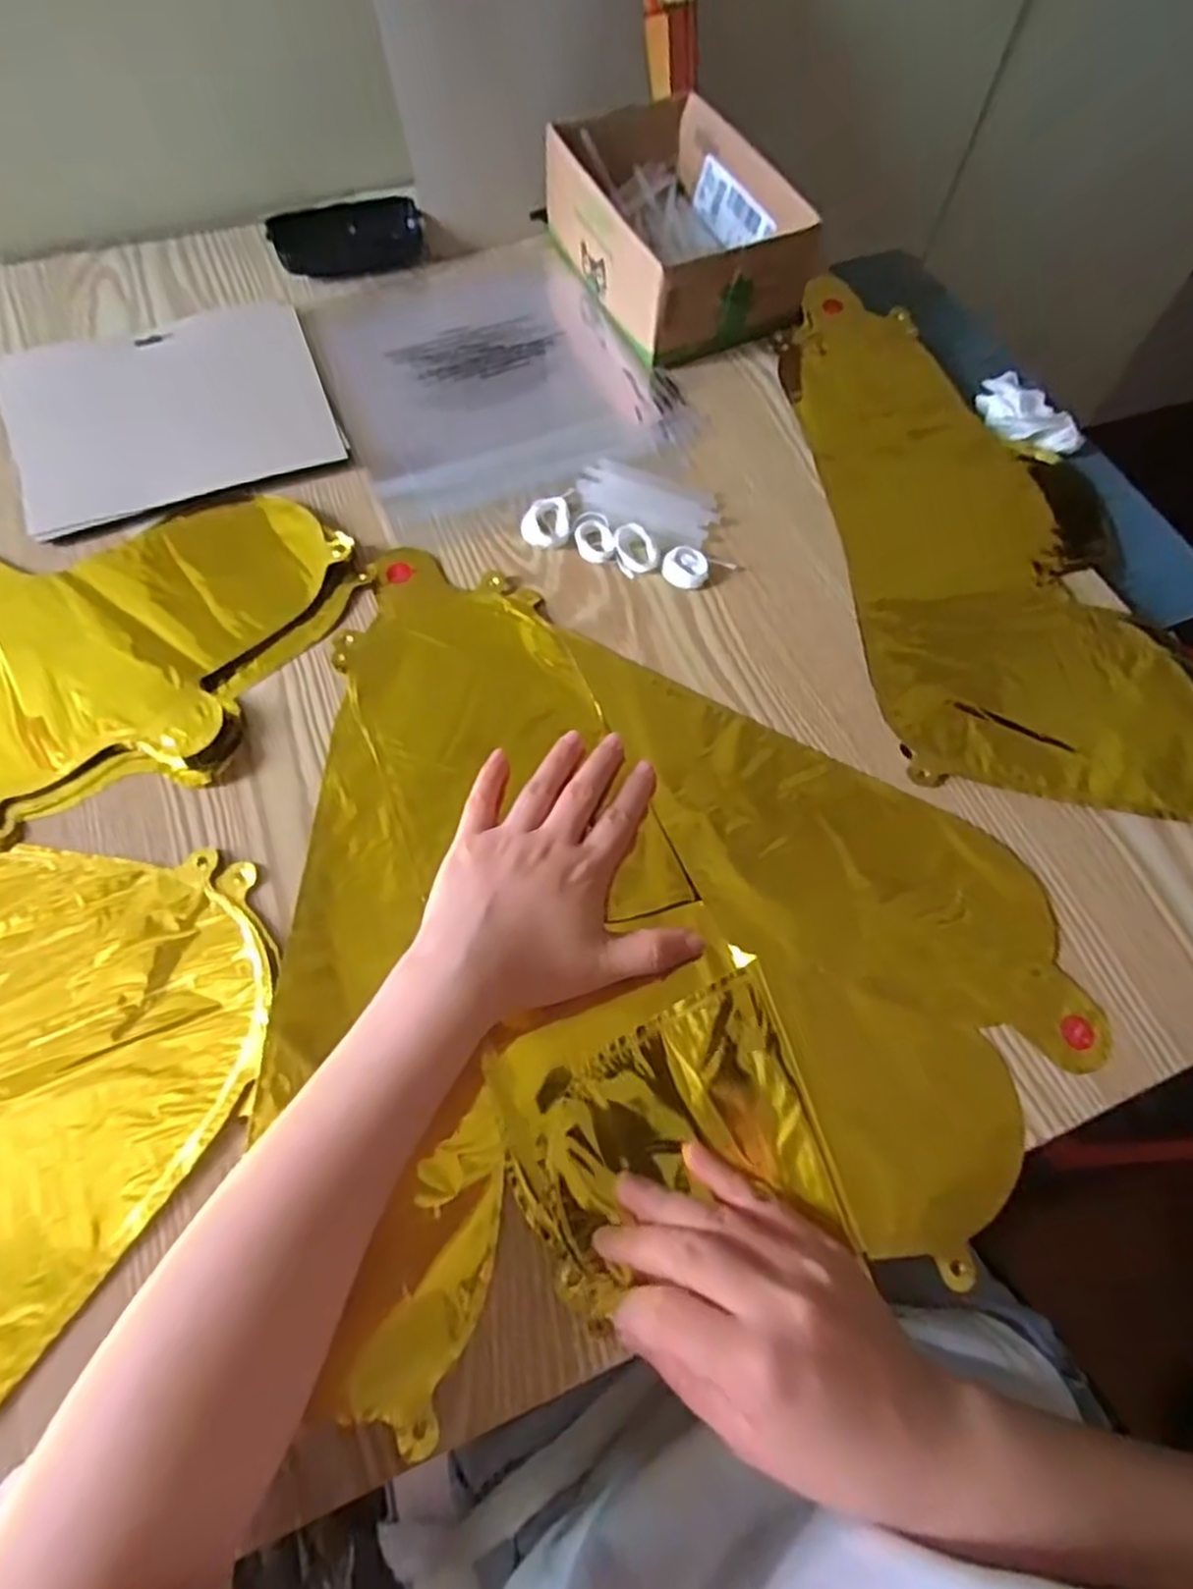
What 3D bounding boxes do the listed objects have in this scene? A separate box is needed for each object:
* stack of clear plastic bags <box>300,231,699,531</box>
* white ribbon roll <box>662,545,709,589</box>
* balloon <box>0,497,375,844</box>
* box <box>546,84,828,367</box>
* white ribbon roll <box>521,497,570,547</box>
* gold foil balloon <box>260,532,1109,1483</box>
[{"bbox_3d":[-0.079,-0.305,0.539,0.212,0.011,0.246,-22,67,-11],"label":"stack of clear plastic bags"},{"bbox_3d":[0.053,-0.137,0.460,0.025,0.007,0.029,-9,65,-6],"label":"white ribbon roll"},{"bbox_3d":[-0.381,-0.131,0.443,0.431,0.010,0.232,22,66,9],"label":"balloon"},{"bbox_3d":[0.054,-0.410,0.552,0.135,0.066,0.190,-25,68,-13],"label":"box"},{"bbox_3d":[-0.031,-0.169,0.473,0.030,0.007,0.033,1,65,-1],"label":"white ribbon roll"},{"bbox_3d":[0.023,0.027,0.387,0.361,0.013,0.393,-12,66,-7],"label":"gold foil balloon"}]

